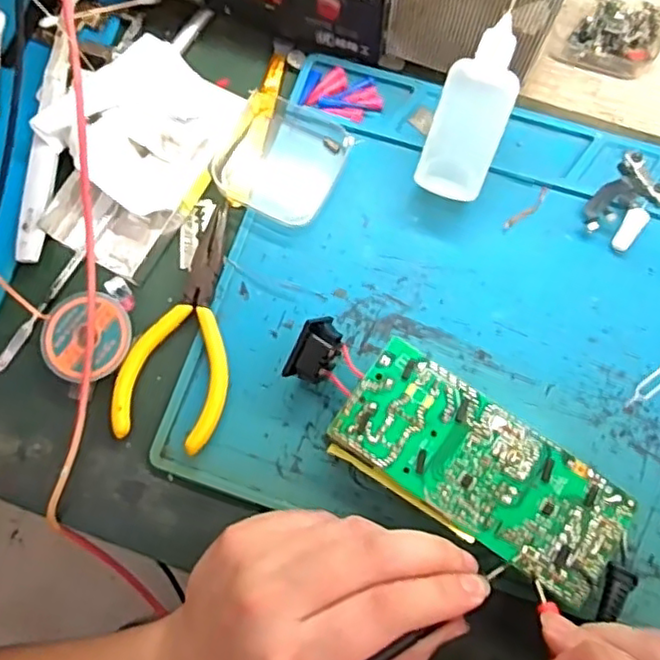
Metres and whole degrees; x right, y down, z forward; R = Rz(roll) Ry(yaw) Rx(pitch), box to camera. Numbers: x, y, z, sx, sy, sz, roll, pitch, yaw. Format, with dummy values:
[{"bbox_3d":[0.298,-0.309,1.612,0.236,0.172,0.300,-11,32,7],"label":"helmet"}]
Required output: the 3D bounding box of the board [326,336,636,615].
[{"bbox_3d":[0.069,0.065,0.302,0.132,0.026,0.056,34,79,9],"label":"board"}]

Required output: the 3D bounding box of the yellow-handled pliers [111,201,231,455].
[{"bbox_3d":[-0.071,-0.005,0.330,0.054,0.011,0.129,13,77,4],"label":"yellow-handled pliers"}]

